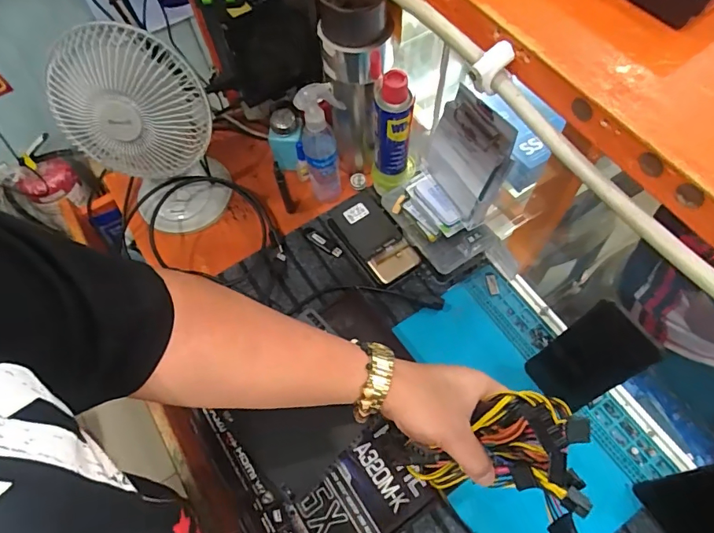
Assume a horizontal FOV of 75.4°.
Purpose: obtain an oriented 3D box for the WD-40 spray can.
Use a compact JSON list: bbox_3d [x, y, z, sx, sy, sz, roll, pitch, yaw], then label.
[{"bbox_3d":[0.052,-0.200,0.662,0.051,0.171,0.042,1,63,3],"label":"WD-40 spray can"}]

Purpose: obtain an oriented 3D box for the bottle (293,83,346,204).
[{"bbox_3d":[-0.050,-0.182,0.685,0.064,0.215,0.055,-10,63,-2],"label":"bottle"}]

